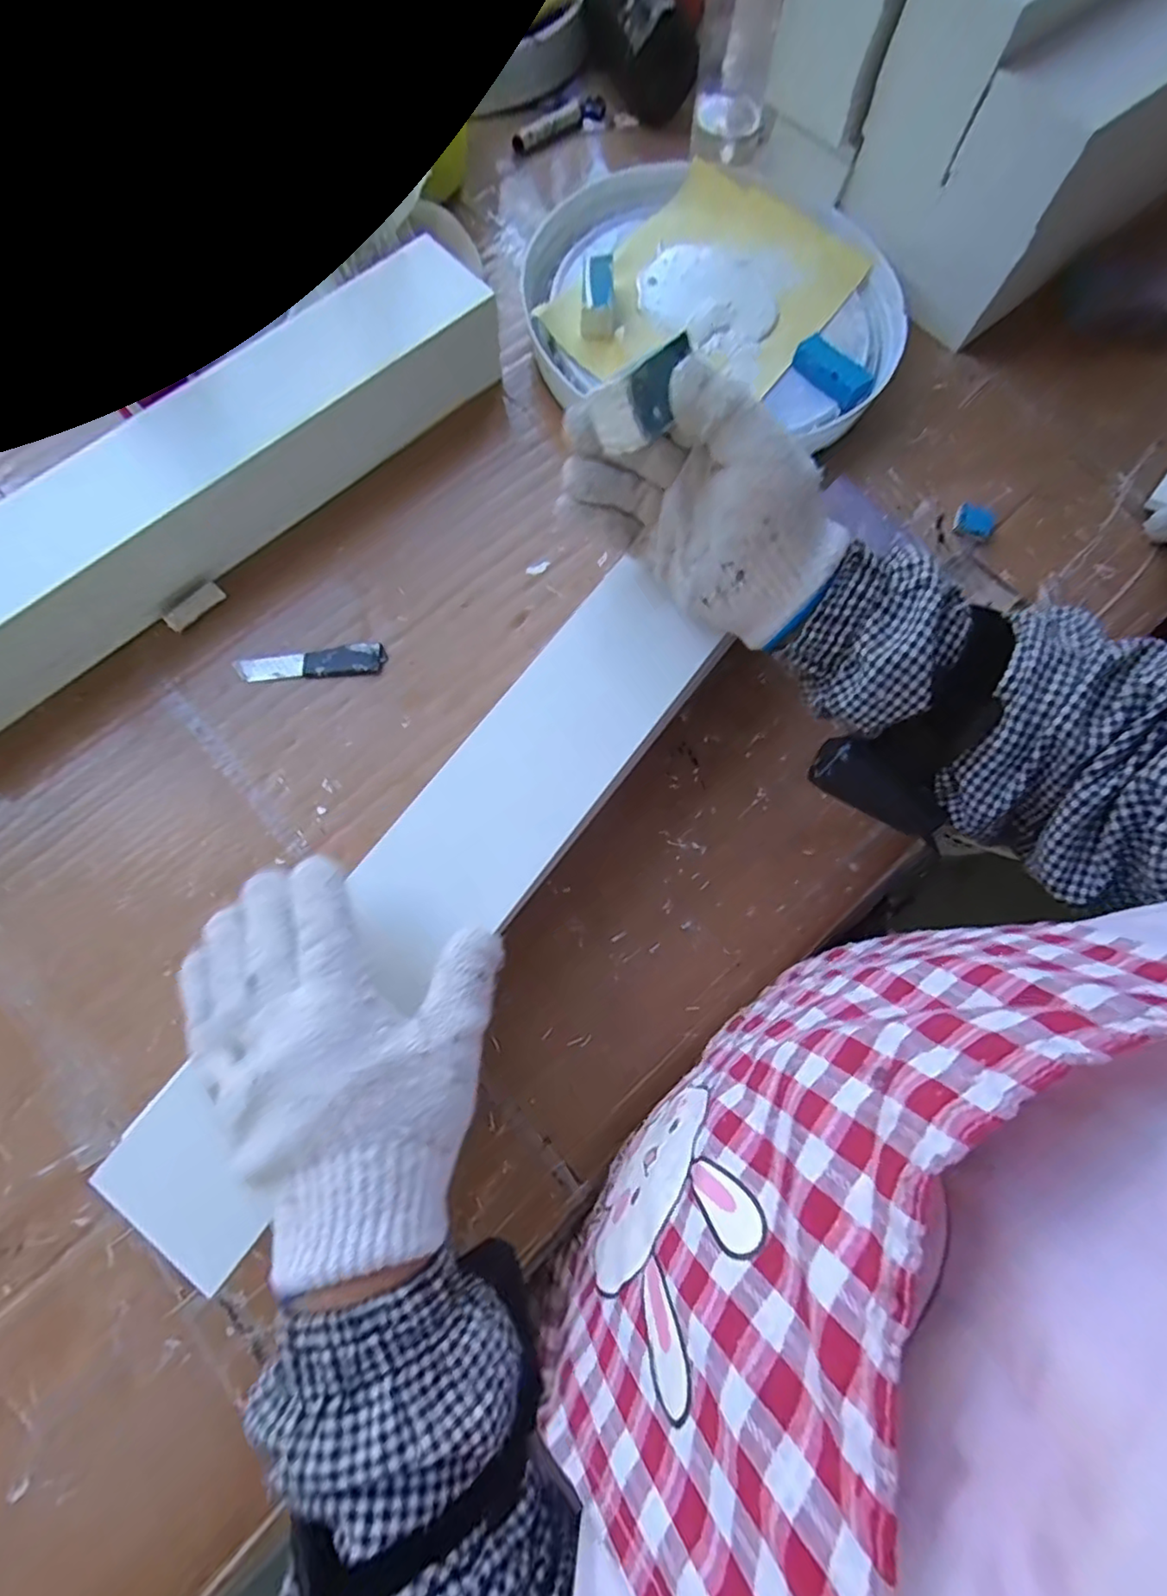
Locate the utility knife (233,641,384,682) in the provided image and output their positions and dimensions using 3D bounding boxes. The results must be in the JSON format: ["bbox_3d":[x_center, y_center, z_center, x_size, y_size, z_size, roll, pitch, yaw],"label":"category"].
[{"bbox_3d":[-0.193,-0.095,0.430,0.102,0.004,0.024,-8,74,-4],"label":"utility knife"}]

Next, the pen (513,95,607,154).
[{"bbox_3d":[-0.020,-0.647,0.581,0.109,0.016,0.016,-39,79,-12],"label":"pen"}]

